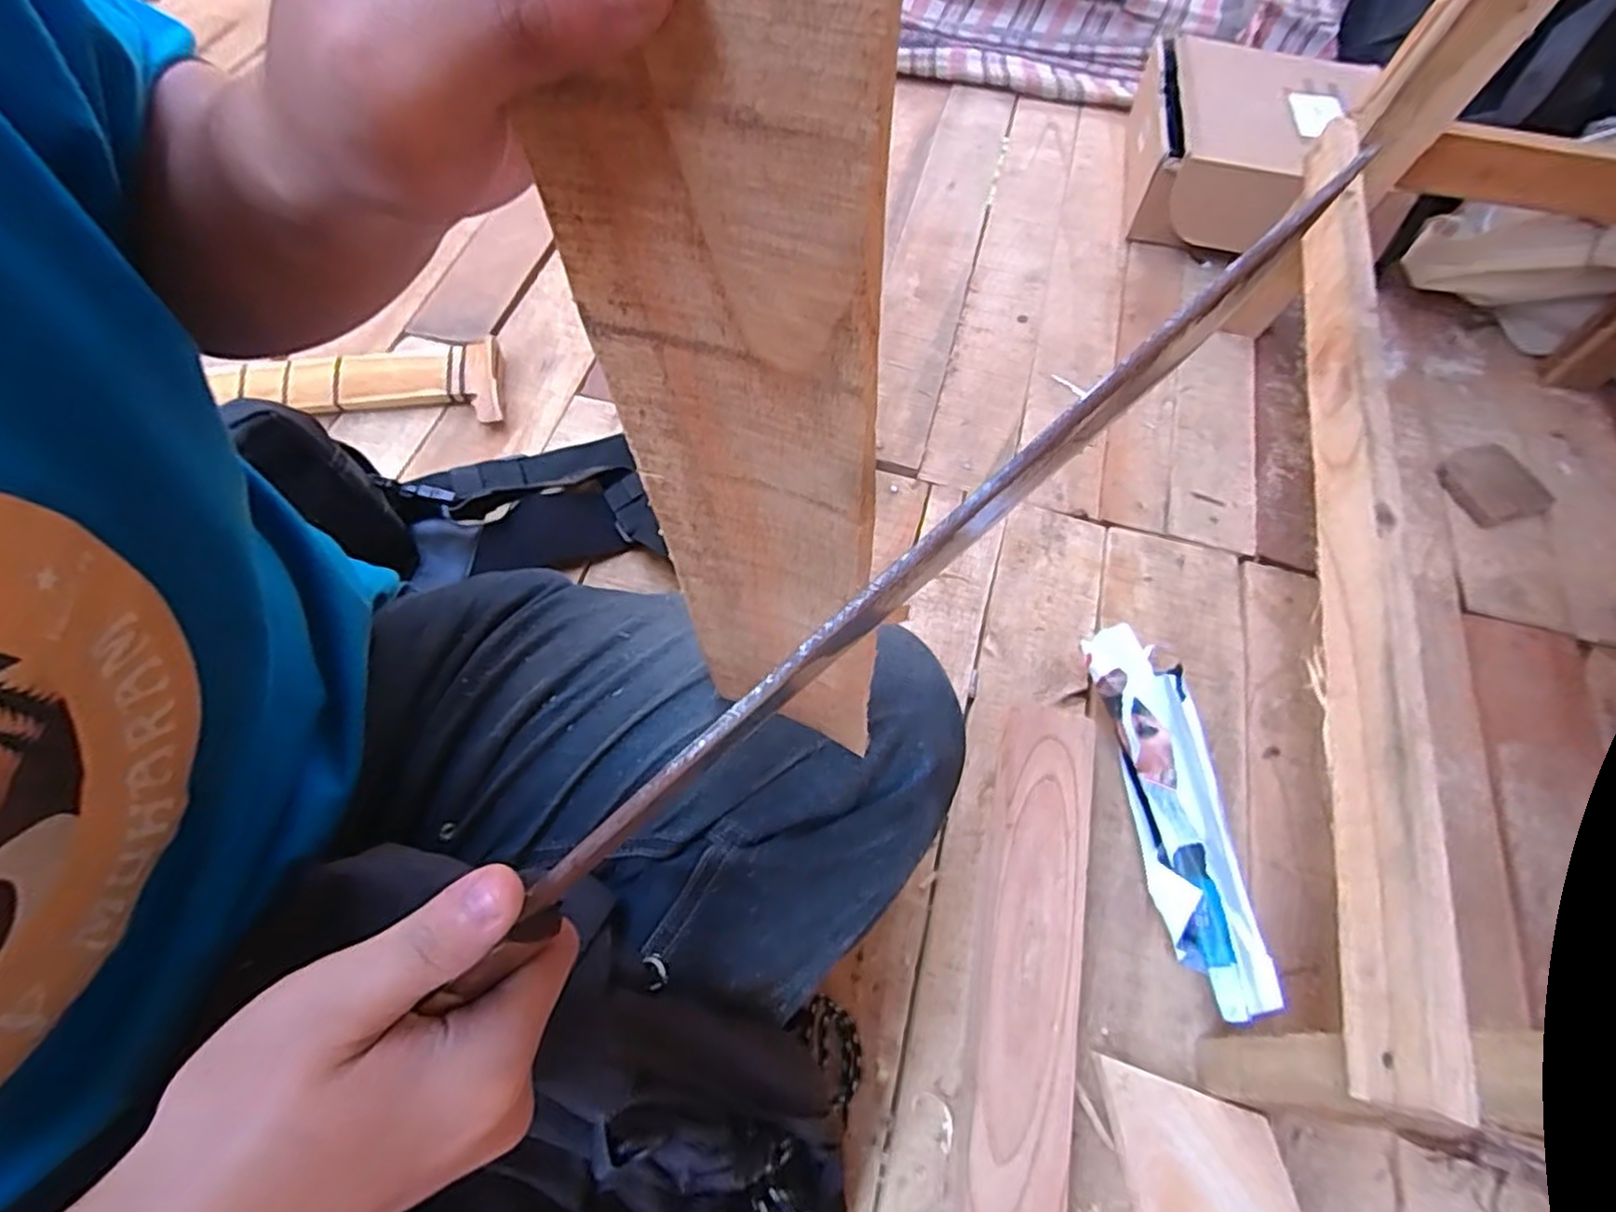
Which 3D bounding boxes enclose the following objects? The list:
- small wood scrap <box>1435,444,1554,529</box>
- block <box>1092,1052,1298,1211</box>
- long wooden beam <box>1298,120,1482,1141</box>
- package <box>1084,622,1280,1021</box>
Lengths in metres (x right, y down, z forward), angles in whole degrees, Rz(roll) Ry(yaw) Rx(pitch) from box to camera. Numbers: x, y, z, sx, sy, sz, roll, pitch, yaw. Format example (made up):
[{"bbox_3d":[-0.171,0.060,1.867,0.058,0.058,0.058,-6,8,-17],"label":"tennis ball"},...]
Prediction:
[{"bbox_3d":[0.656,-0.116,0.675,0.081,0.013,0.079,-18,65,-9],"label":"small wood scrap"},{"bbox_3d":[0.237,0.343,0.416,0.094,0.020,0.132,-7,63,-4],"label":"block"},{"bbox_3d":[0.346,-0.072,0.442,0.028,0.061,0.670,14,63,6],"label":"long wooden beam"},{"bbox_3d":[0.261,0.139,0.505,0.066,0.058,0.271,-7,63,-4],"label":"package"}]

